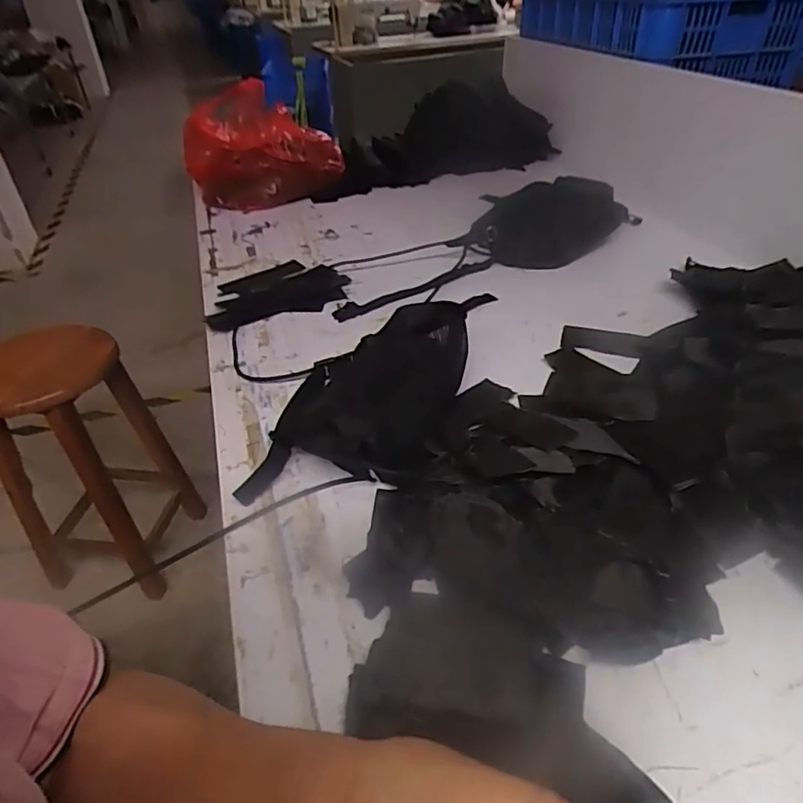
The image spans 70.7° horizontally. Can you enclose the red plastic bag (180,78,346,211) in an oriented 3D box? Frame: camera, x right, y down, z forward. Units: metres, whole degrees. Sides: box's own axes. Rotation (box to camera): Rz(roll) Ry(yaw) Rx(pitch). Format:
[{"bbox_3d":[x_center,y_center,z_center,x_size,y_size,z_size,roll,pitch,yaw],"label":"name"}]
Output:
[{"bbox_3d":[-0.316,-0.576,1.289,0.351,0.209,0.199,-11,39,-10],"label":"red plastic bag"}]

